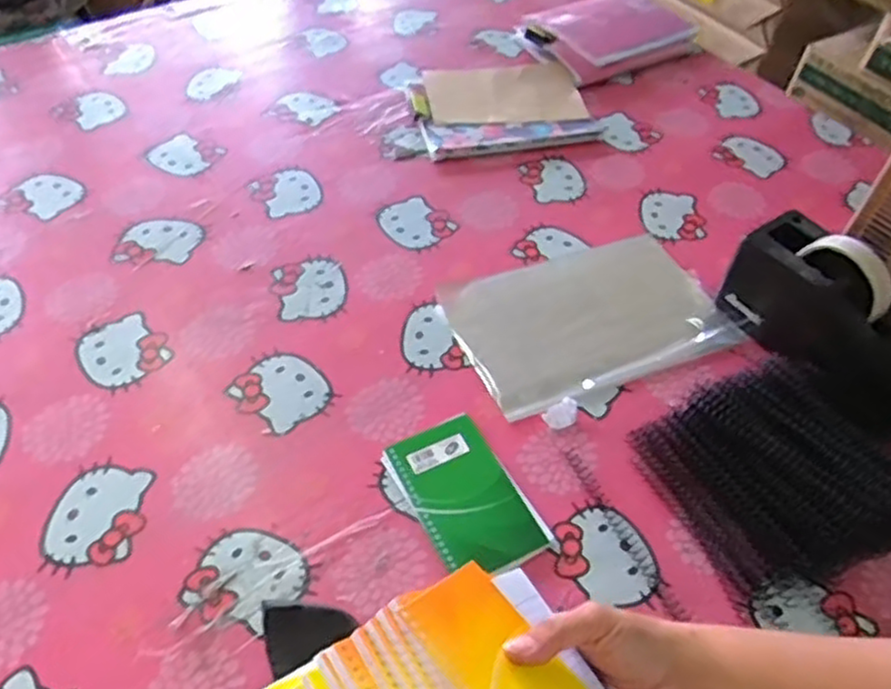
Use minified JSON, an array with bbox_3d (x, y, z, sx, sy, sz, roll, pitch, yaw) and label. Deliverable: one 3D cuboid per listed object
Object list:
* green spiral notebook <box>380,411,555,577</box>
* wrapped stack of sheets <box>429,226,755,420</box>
[{"bbox_3d":[0.015,0.119,0.566,0.082,0.009,0.132,-25,57,-21],"label":"green spiral notebook"},{"bbox_3d":[0.137,-0.028,0.699,0.253,0.016,0.162,-19,55,-17],"label":"wrapped stack of sheets"}]

